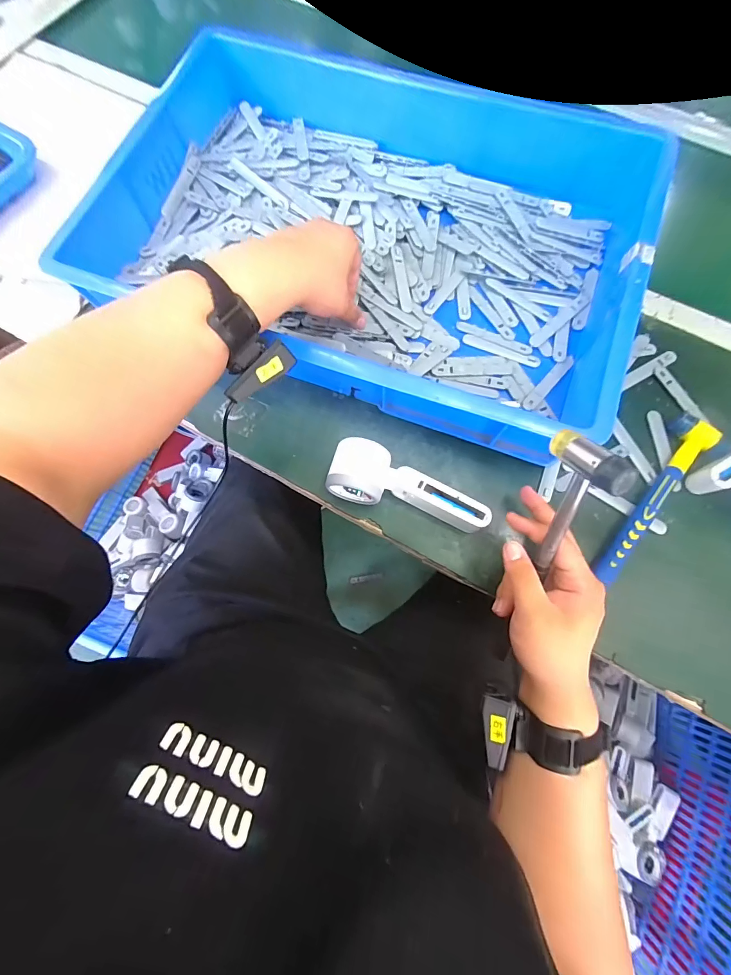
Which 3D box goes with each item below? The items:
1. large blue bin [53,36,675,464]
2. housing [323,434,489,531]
[{"bbox_3d":[0.004,-0.305,0.449,0.593,0.096,0.388,21,80,6],"label":"large blue bin"},{"bbox_3d":[0.046,-0.001,0.404,0.163,0.046,0.059,16,79,5],"label":"housing"}]

